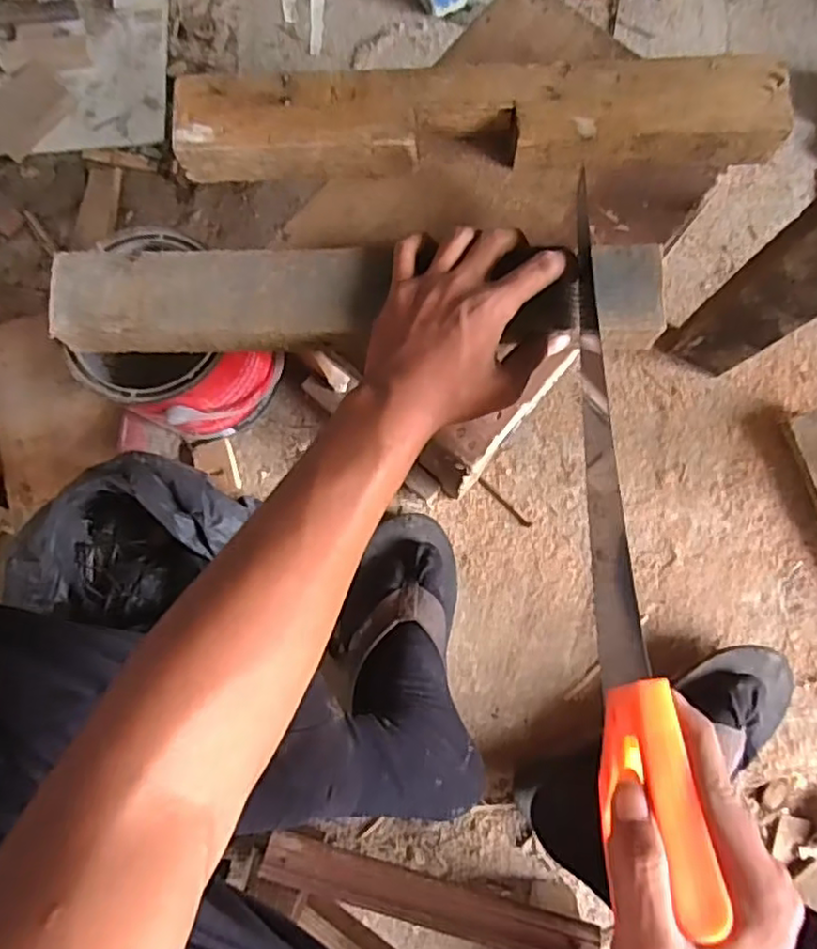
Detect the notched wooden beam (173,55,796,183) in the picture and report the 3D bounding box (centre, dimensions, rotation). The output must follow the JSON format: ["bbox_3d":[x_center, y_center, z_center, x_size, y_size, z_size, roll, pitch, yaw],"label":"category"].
[{"bbox_3d":[0.047,-0.248,0.465,0.410,0.044,0.063,-1,81,2],"label":"notched wooden beam"}]

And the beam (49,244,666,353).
[{"bbox_3d":[-0.036,-0.117,0.444,0.399,0.032,0.064,0,82,2],"label":"beam"}]

